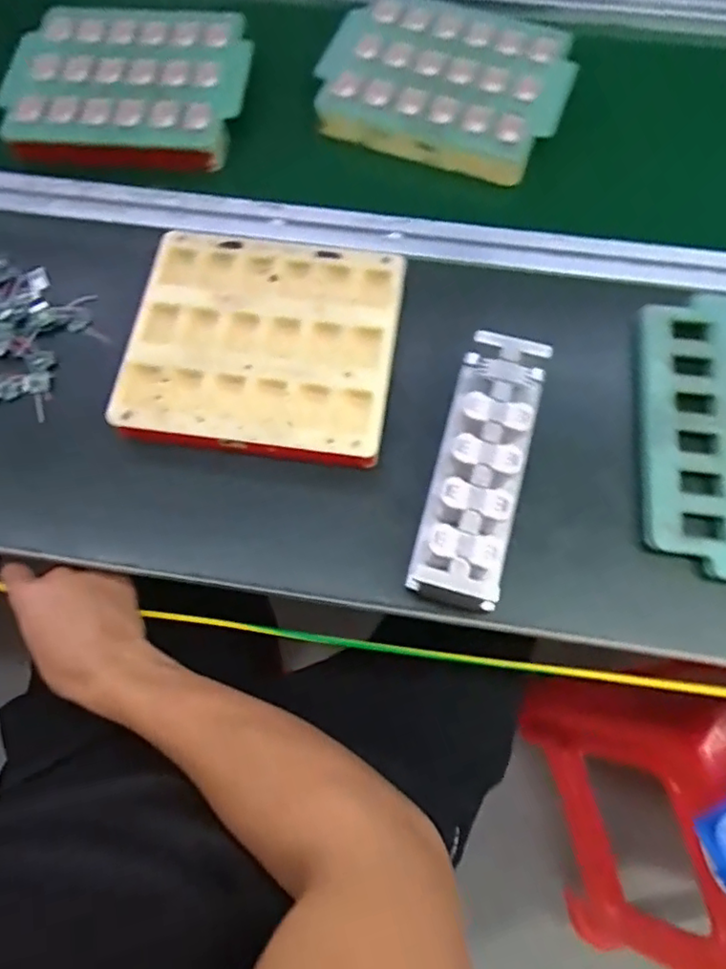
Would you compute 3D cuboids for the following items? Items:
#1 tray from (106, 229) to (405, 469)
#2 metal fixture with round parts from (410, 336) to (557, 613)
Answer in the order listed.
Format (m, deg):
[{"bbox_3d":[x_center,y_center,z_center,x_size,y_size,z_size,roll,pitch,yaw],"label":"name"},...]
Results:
[{"bbox_3d":[-0.075,-0.110,0.470,0.196,0.024,0.180,7,69,4],"label":"tray"},{"bbox_3d":[0.083,-0.011,0.426,0.060,0.047,0.189,15,69,7],"label":"metal fixture with round parts"}]

